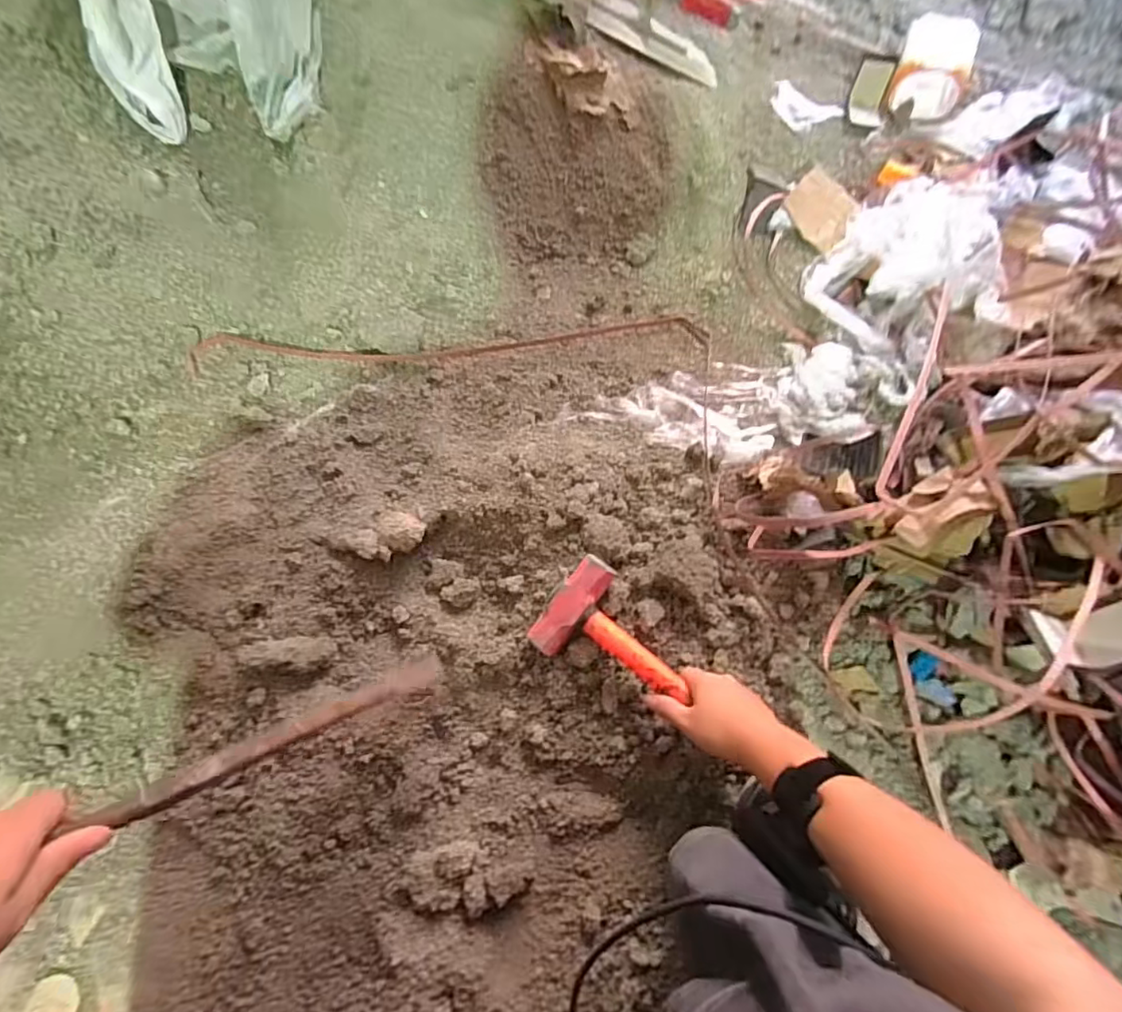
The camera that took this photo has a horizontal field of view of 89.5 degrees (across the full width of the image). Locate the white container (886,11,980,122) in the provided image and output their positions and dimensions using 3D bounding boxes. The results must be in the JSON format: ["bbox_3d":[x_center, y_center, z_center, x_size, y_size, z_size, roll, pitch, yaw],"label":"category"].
[{"bbox_3d":[0.570,-0.672,0.869,0.107,0.074,0.134,22,73,5],"label":"white container"}]

